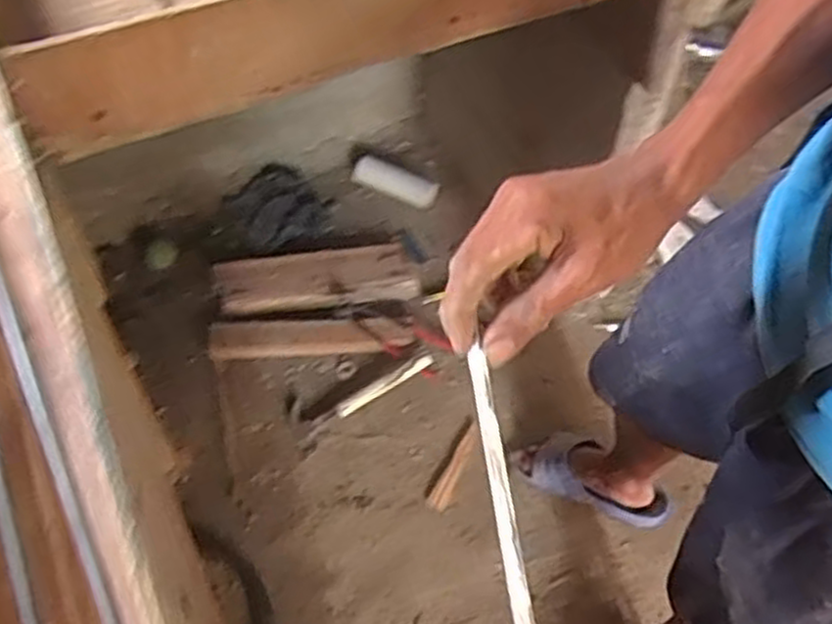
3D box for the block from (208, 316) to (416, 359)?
[{"bbox_3d":[-0.200,0.045,1.430,0.374,0.038,0.067,-3,55,-3],"label":"block"}]

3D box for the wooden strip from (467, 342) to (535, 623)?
[{"bbox_3d":[0.041,0.085,0.362,0.009,0.007,0.148,-6,60,-3],"label":"wooden strip"}]

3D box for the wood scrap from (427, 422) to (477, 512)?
[{"bbox_3d":[0.069,0.263,1.306,0.030,0.012,0.172,24,58,15],"label":"wood scrap"}]

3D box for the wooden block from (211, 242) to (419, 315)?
[{"bbox_3d":[-0.196,-0.073,1.501,0.377,0.045,0.140,-7,55,-6],"label":"wooden block"}]

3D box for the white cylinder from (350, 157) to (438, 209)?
[{"bbox_3d":[-0.044,-0.281,1.642,0.185,0.049,0.064,20,58,-3],"label":"white cylinder"}]

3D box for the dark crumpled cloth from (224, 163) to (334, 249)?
[{"bbox_3d":[-0.295,-0.236,1.609,0.193,0.035,0.237,-25,59,-17],"label":"dark crumpled cloth"}]

